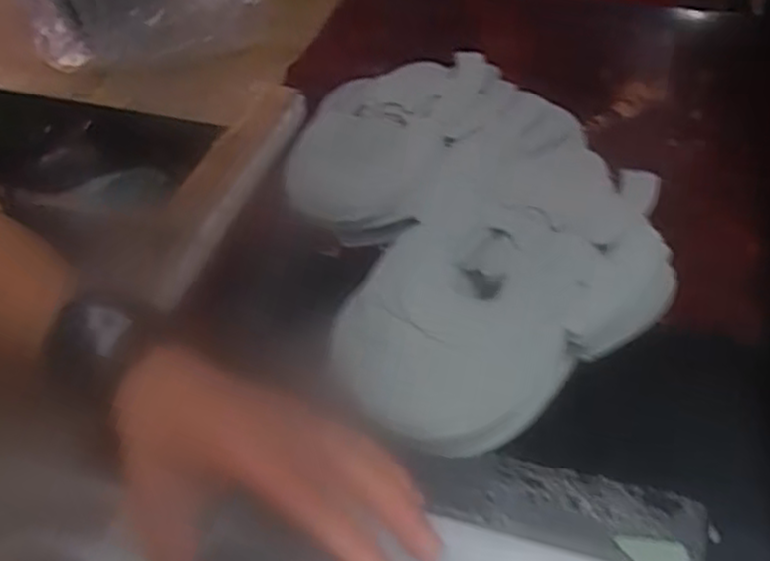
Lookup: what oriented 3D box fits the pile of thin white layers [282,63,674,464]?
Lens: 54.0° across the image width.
[{"bbox_3d":[0.047,-0.046,0.473,0.204,0.051,0.320,-14,46,-6],"label":"pile of thin white layers"}]

